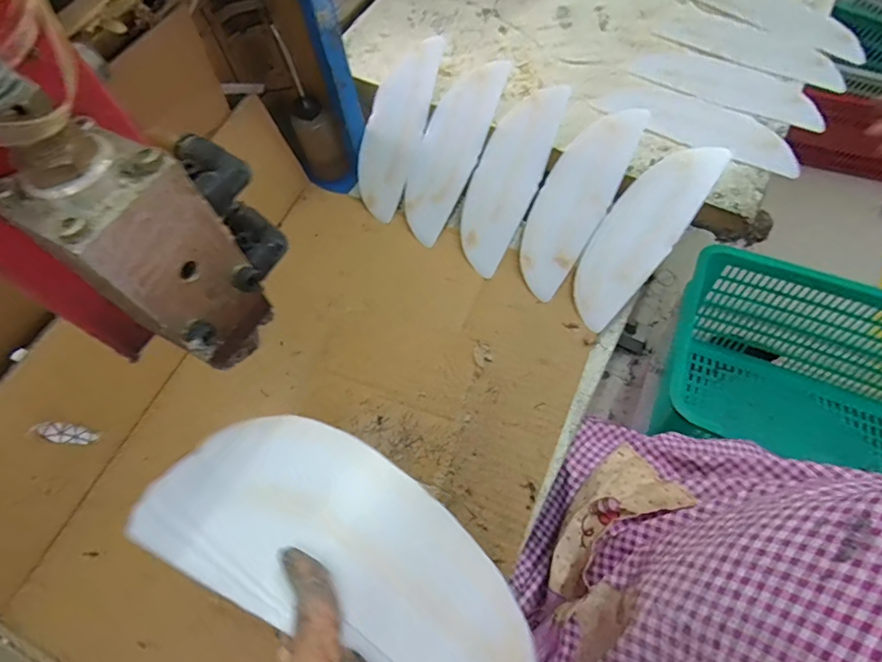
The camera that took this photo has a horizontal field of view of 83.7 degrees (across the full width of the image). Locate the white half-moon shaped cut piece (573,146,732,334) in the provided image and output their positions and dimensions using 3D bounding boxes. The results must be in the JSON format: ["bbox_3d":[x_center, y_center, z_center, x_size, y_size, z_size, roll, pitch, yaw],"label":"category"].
[{"bbox_3d":[0.205,-0.104,0.509,0.071,0.011,0.214,39,96,14],"label":"white half-moon shaped cut piece"}]

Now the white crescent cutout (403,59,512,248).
[{"bbox_3d":[0.011,-0.213,0.576,0.070,0.019,0.218,26,95,15],"label":"white crescent cutout"}]

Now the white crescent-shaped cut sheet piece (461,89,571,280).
[{"bbox_3d":[0.074,-0.174,0.551,0.072,0.014,0.218,23,91,14],"label":"white crescent-shaped cut sheet piece"}]

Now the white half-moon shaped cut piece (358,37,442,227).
[{"bbox_3d":[-0.054,-0.246,0.592,0.072,0.013,0.219,17,91,11],"label":"white half-moon shaped cut piece"}]

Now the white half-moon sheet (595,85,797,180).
[{"bbox_3d":[0.283,-0.229,0.540,0.214,0.012,0.071,26,69,15],"label":"white half-moon sheet"}]

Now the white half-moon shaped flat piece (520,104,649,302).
[{"bbox_3d":[0.144,-0.146,0.534,0.075,0.011,0.225,28,89,18],"label":"white half-moon shaped flat piece"}]

